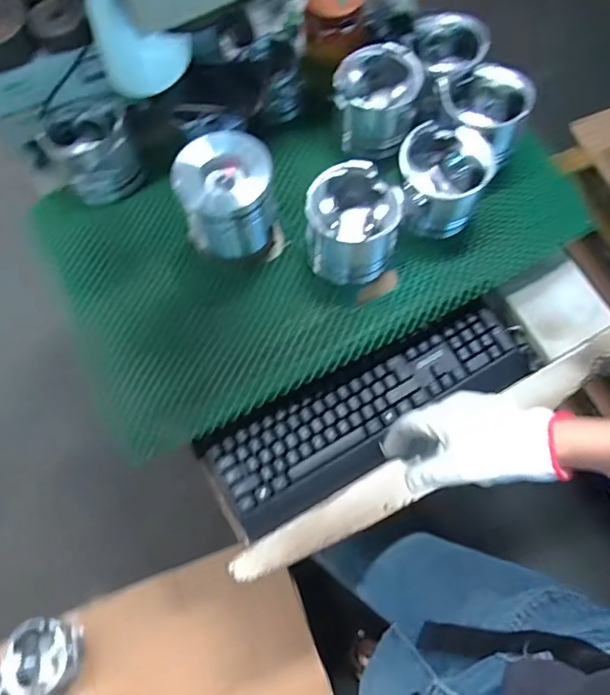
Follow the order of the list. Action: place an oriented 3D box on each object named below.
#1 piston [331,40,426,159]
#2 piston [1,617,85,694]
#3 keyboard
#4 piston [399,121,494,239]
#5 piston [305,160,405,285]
[{"bbox_3d":[0.103,-0.345,0.752,0.109,0.105,0.111,21,70,9],"label":"piston"},{"bbox_3d":[-0.466,0.555,0.971,0.111,0.098,0.122,0,68,1],"label":"piston"},{"bbox_3d":[0.093,0.078,0.719,0.460,0.040,0.143,-26,70,-10],"label":"keyboard"},{"bbox_3d":[0.173,-0.210,0.694,0.107,0.105,0.104,0,68,1],"label":"piston"},{"bbox_3d":[0.059,-0.154,0.669,0.110,0.105,0.103,-1,68,0],"label":"piston"}]

